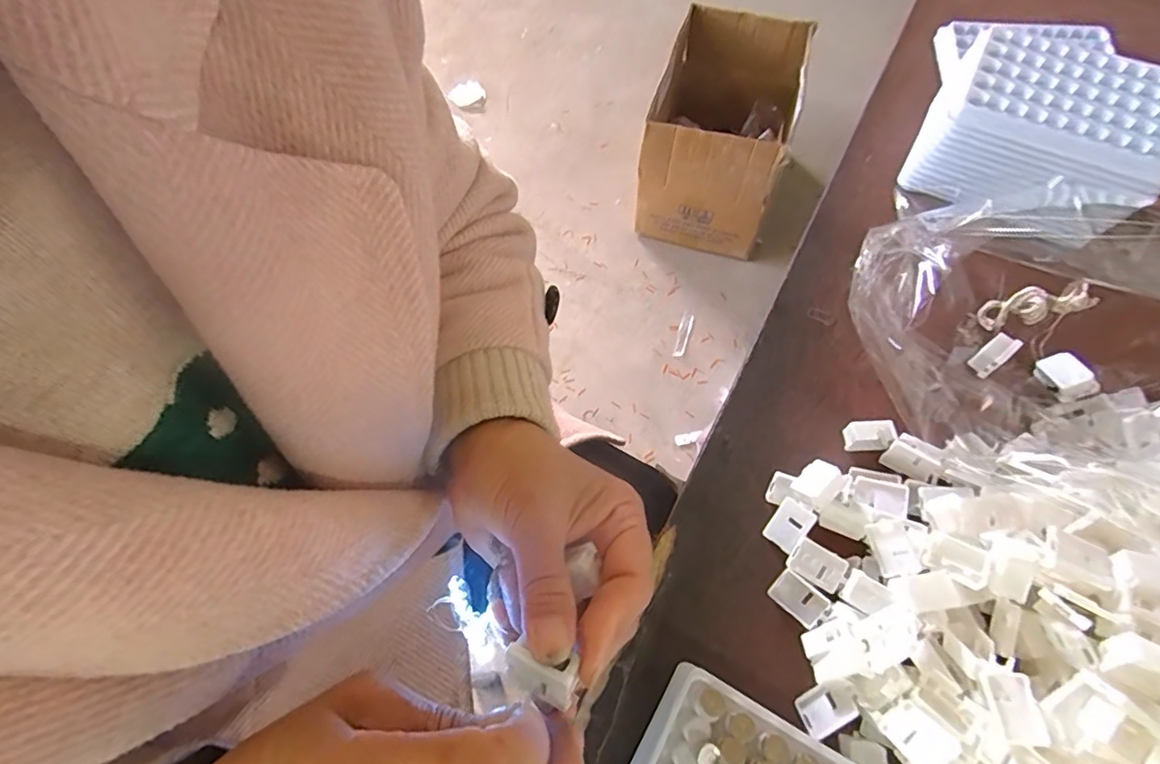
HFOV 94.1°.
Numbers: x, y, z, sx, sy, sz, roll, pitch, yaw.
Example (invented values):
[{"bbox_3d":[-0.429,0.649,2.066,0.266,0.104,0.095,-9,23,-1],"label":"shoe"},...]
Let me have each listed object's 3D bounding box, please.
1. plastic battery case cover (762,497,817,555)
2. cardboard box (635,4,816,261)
[{"bbox_3d":[0.117,0.081,0.304,0.021,0.004,0.027,41,99,37],"label":"plastic battery case cover"},{"bbox_3d":[0.305,-0.539,1.196,0.275,0.305,0.419,14,68,9],"label":"cardboard box"}]

